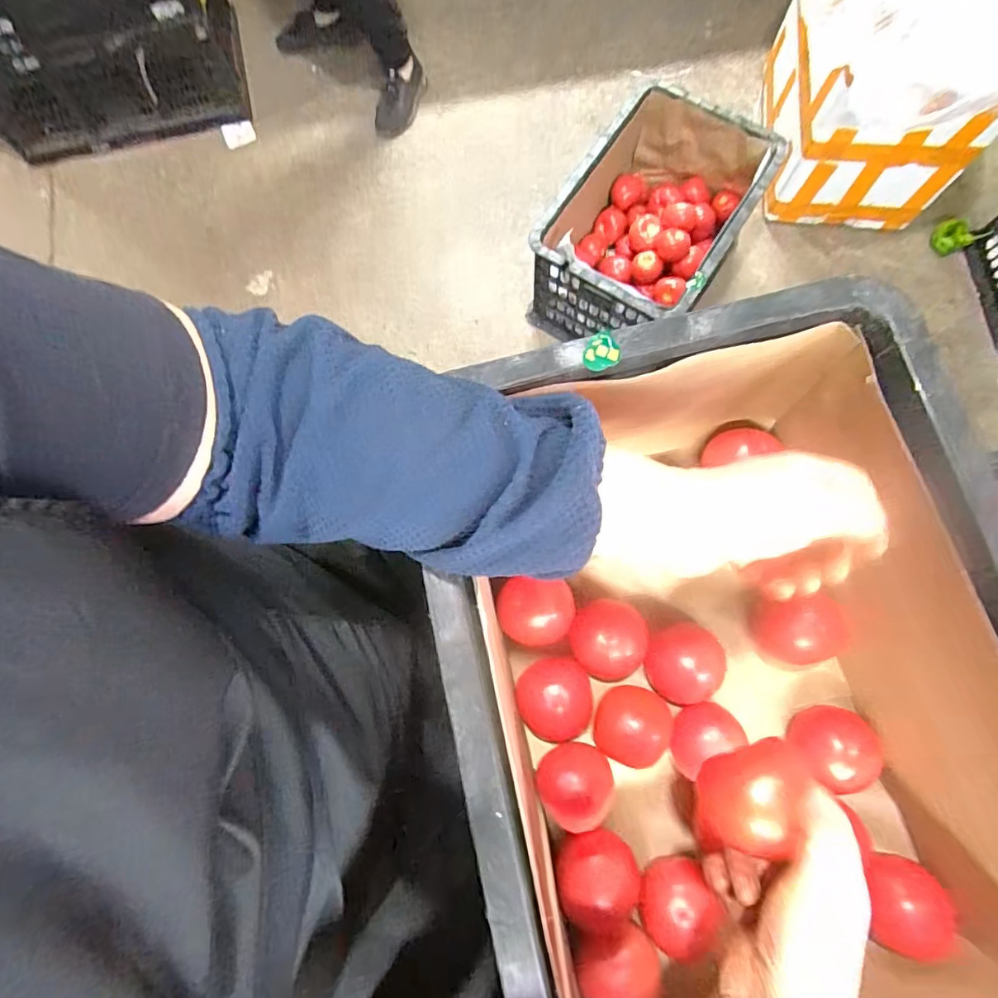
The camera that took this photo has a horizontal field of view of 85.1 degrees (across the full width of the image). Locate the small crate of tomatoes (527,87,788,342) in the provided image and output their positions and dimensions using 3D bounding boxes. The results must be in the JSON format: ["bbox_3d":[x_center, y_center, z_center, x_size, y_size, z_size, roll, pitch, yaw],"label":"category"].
[{"bbox_3d":[0.323,-0.595,1.207,0.354,0.248,0.500,31,80,8],"label":"small crate of tomatoes"}]

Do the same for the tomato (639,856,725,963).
[{"bbox_3d":[0.136,0.314,0.416,0.051,0.052,0.052,0,77,1],"label":"tomato"}]

